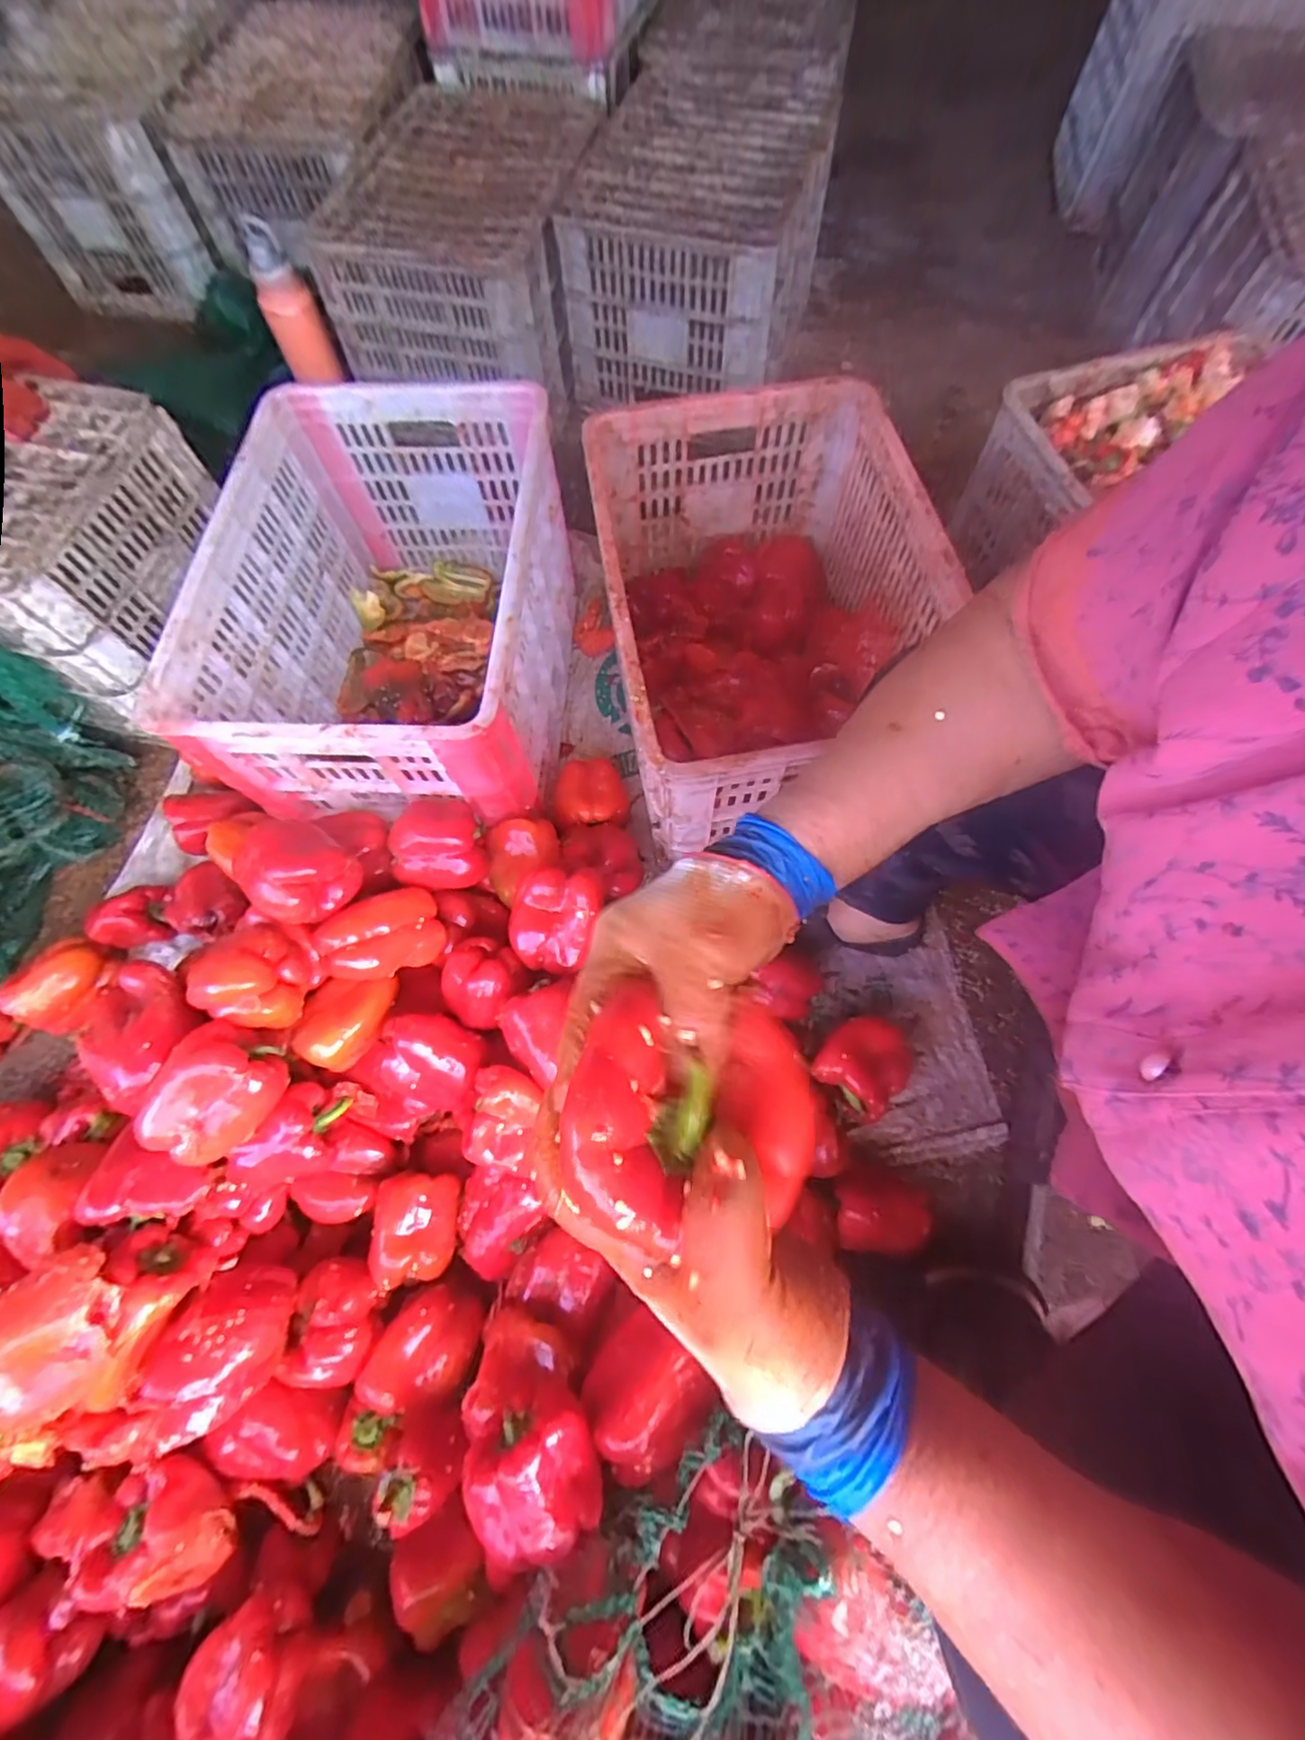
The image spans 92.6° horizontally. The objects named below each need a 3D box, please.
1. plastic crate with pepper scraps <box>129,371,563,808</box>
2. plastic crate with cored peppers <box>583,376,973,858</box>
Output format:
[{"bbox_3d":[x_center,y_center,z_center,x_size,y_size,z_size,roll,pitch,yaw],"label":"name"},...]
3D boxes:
[{"bbox_3d":[-0.307,-0.307,0.789,0.346,0.268,0.490,1,68,1],"label":"plastic crate with pepper scraps"},{"bbox_3d":[0.130,-0.290,0.780,0.353,0.269,0.501,-9,69,-2],"label":"plastic crate with cored peppers"}]

